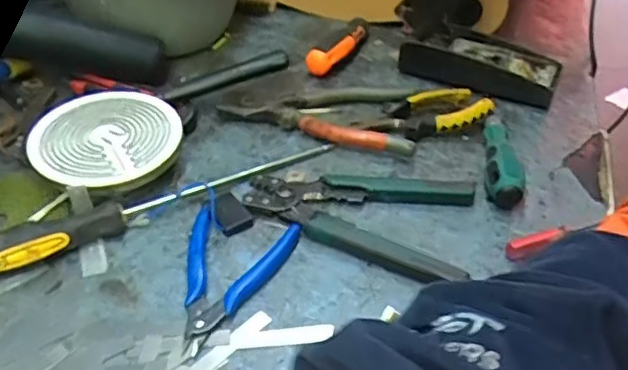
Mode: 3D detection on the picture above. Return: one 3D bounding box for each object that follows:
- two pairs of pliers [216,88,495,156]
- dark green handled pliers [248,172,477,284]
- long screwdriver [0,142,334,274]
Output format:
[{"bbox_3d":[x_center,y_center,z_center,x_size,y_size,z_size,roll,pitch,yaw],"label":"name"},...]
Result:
[{"bbox_3d":[0.041,-0.074,0.578,0.239,0.021,0.109,11,43,10],"label":"two pairs of pliers"},{"bbox_3d":[0.033,0.023,0.476,0.174,0.017,0.100,9,42,8],"label":"dark green handled pliers"},{"bbox_3d":[-0.114,0.005,0.481,0.296,0.033,0.031,-24,48,-26],"label":"long screwdriver"}]

